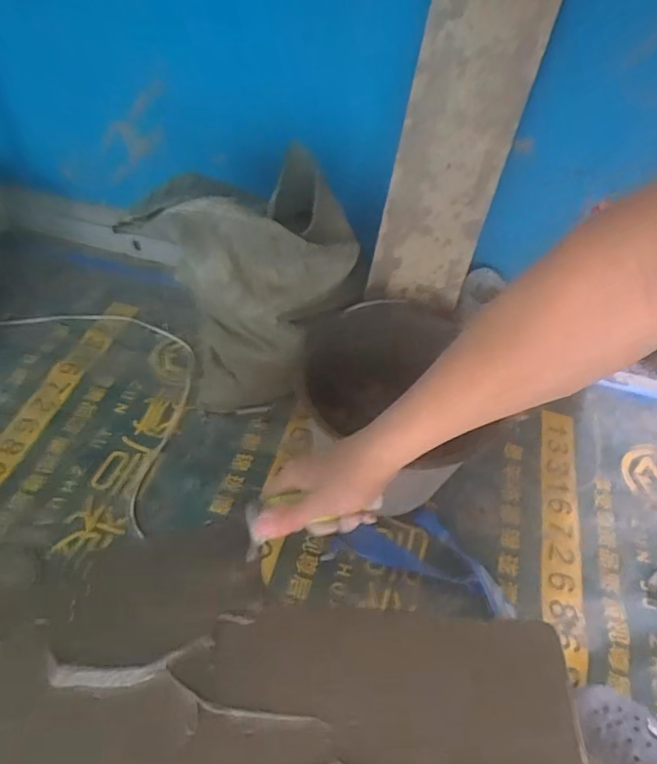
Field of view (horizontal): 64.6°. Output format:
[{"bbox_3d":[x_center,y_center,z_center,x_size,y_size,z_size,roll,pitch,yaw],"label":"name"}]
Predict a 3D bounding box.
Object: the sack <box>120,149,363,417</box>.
[{"bbox_3d":[-0.109,-0.142,0.897,0.304,0.421,0.223,4,49,-2],"label":"sack"}]

